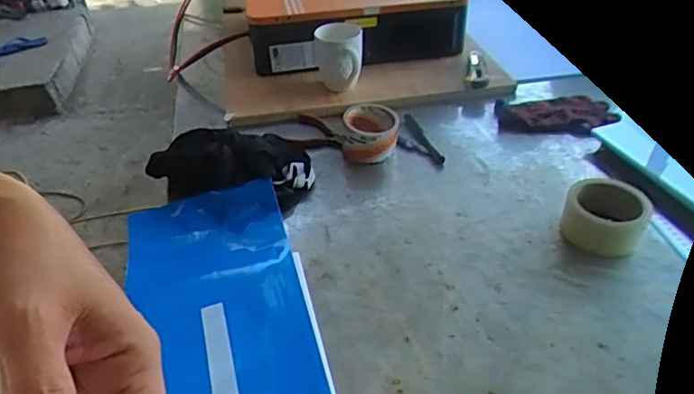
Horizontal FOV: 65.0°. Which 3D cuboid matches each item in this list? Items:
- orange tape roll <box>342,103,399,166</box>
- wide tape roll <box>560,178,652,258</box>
[{"bbox_3d":[0.036,-0.095,0.844,0.088,0.063,0.080,1,37,4],"label":"orange tape roll"},{"bbox_3d":[0.314,0.023,0.669,0.094,0.059,0.092,13,40,19],"label":"wide tape roll"}]

